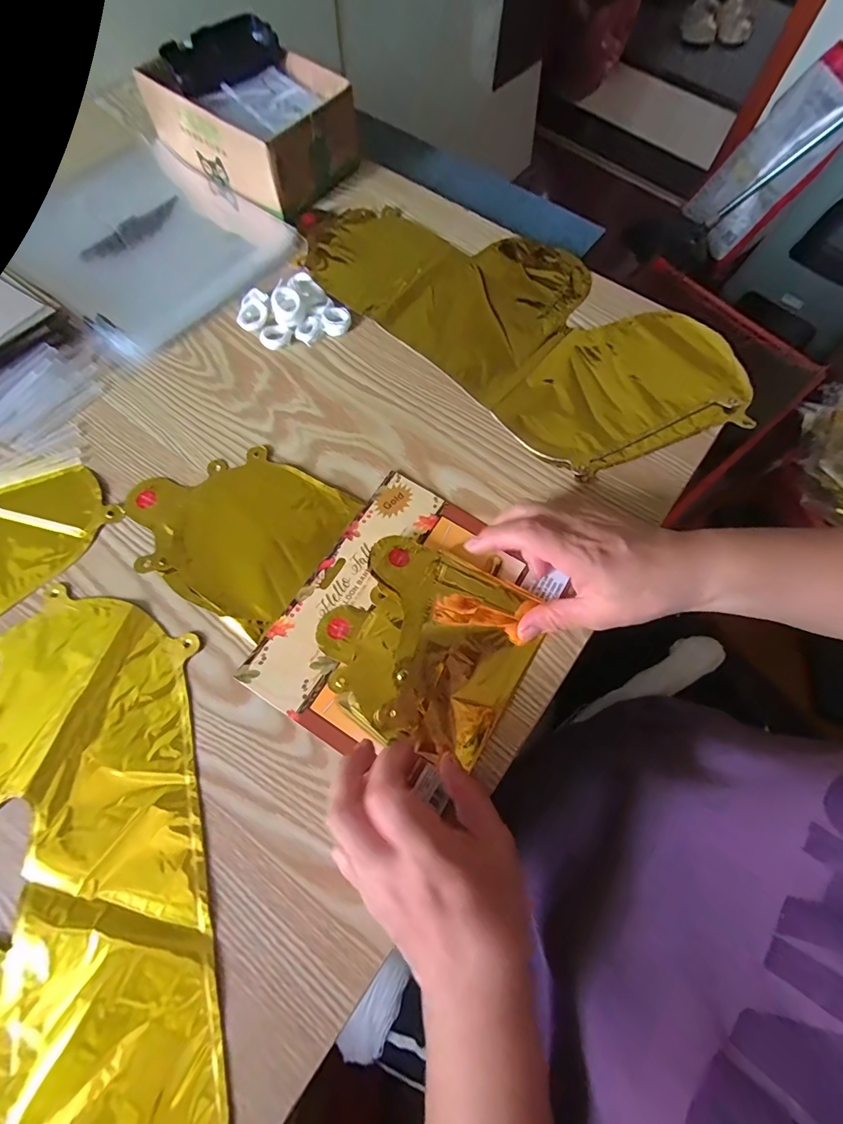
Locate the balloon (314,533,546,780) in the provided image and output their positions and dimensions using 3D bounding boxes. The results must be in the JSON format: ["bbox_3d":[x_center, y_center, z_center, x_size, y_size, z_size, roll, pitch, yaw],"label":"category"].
[{"bbox_3d":[0.004,0.054,0.312,0.131,0.022,0.130,31,71,12],"label":"balloon"}]

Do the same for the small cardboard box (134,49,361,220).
[{"bbox_3d":[-0.166,-0.449,0.476,0.174,0.071,0.130,35,72,13],"label":"small cardboard box"}]

